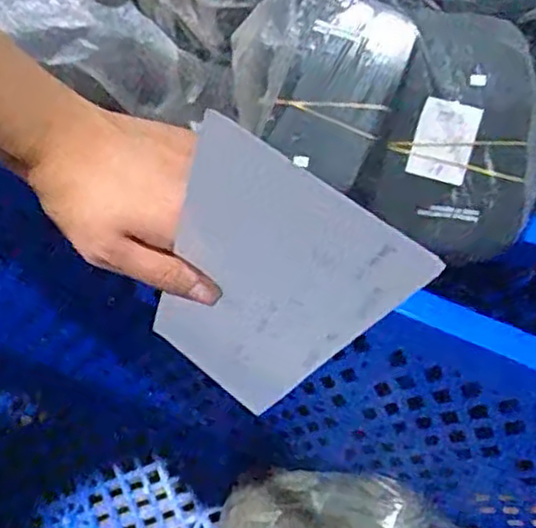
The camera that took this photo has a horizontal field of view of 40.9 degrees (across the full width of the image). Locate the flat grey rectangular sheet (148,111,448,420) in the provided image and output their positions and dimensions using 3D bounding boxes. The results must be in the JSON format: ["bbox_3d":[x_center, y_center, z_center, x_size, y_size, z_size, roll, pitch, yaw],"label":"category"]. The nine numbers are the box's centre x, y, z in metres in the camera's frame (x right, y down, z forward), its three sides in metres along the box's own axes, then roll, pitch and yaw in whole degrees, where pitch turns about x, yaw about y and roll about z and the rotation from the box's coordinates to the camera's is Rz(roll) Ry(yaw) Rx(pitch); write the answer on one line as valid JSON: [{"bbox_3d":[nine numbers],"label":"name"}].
[{"bbox_3d":[-0.009,0.021,0.367,0.096,0.285,0.009,35,66,2],"label":"flat grey rectangular sheet"}]

